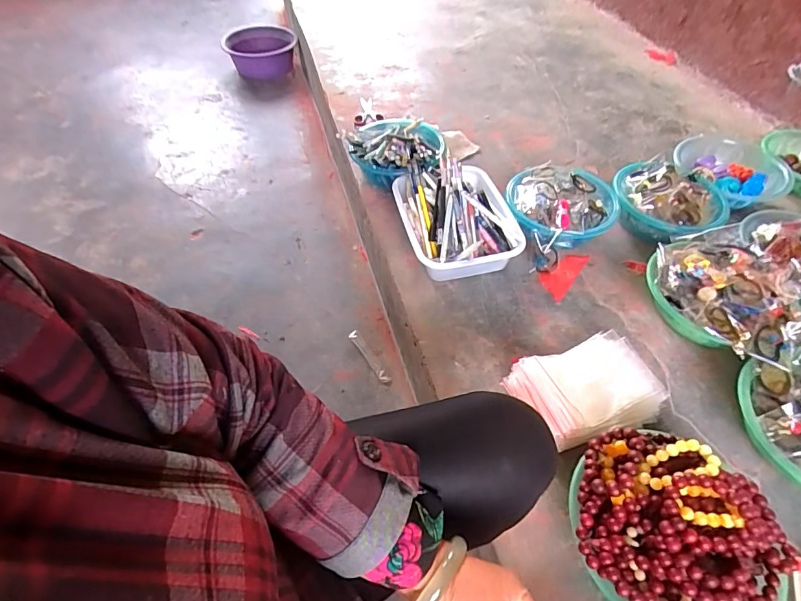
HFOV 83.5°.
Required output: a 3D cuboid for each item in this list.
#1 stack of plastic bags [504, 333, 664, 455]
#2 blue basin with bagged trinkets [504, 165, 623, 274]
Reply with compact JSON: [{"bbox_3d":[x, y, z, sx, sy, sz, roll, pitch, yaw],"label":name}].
[{"bbox_3d":[0.291,0.136,0.693,0.239,0.074,0.145,-17,54,-13],"label":"stack of plastic bags"},{"bbox_3d":[0.343,-0.189,0.935,0.216,0.099,0.209,0,52,0],"label":"blue basin with bagged trinkets"}]

